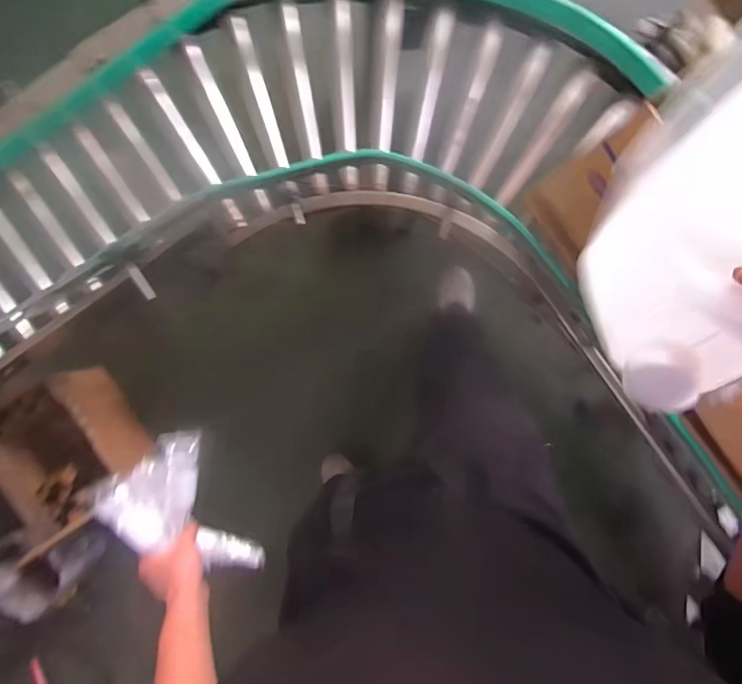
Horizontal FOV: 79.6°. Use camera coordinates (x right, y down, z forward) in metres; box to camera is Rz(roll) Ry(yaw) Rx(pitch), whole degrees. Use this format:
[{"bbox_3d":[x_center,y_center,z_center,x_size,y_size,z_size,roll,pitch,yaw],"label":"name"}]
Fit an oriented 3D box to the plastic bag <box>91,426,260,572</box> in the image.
[{"bbox_3d":[-0.279,0.255,0.654,0.140,0.099,0.237,-20,93,2],"label":"plastic bag"}]

